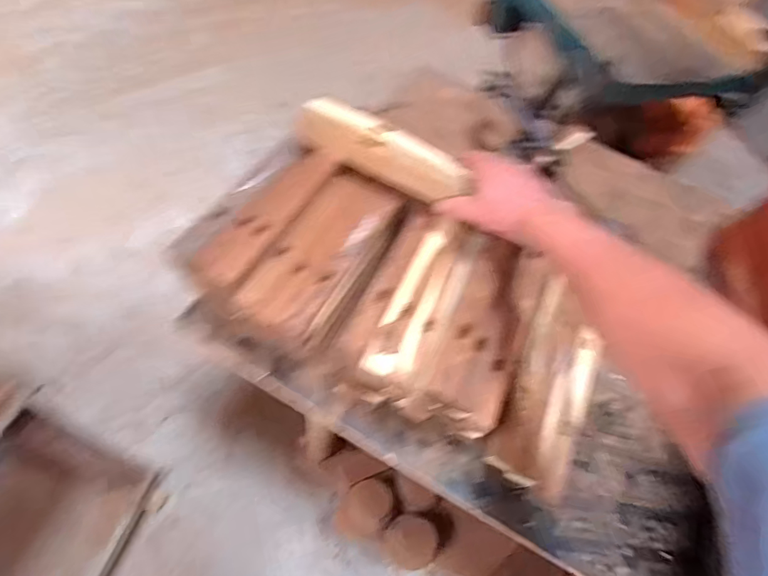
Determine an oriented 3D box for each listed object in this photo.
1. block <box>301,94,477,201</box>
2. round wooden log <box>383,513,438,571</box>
[{"bbox_3d":[0.000,-0.165,0.562,0.219,0.045,0.054,27,62,8],"label":"block"},{"bbox_3d":[0.053,0.499,0.914,0.099,0.066,0.094,4,58,-6],"label":"round wooden log"}]

